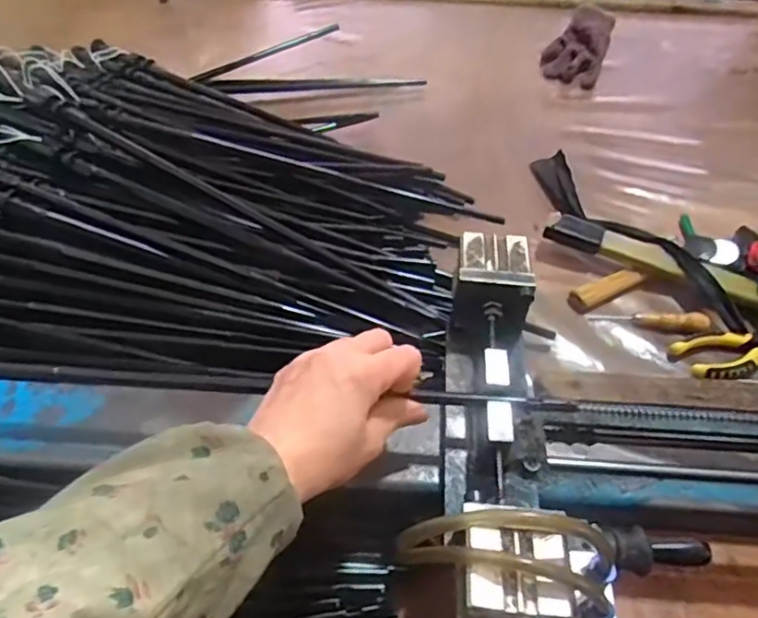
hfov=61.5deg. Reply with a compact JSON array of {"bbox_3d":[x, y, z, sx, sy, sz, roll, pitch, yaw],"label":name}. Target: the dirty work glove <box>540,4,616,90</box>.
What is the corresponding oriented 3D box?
[{"bbox_3d":[0.300,-0.401,0.953,0.086,0.027,0.162,15,66,25],"label":"dirty work glove"}]

